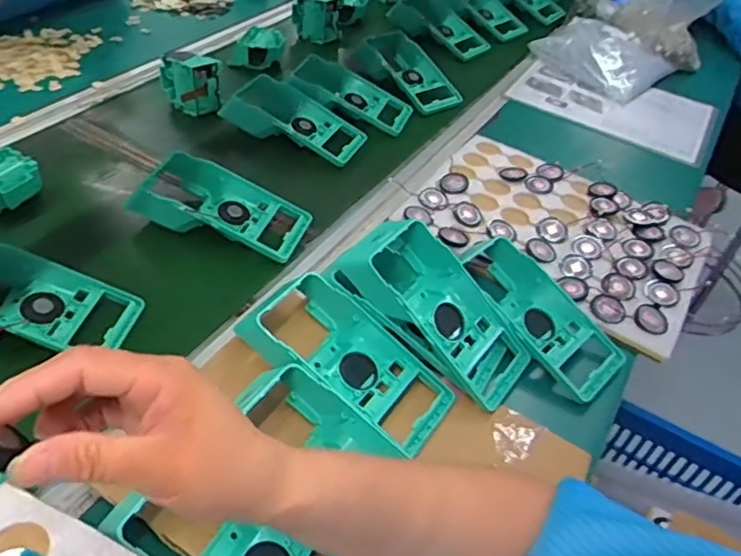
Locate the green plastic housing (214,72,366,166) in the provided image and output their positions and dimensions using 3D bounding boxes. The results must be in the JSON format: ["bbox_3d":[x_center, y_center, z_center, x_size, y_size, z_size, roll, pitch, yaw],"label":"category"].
[{"bbox_3d":[-0.099,-0.208,0.814,0.184,0.061,0.099,17,43,10],"label":"green plastic housing"}]

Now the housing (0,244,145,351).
[{"bbox_3d":[-0.299,0.018,0.538,0.166,0.050,0.087,8,42,0],"label":"housing"}]

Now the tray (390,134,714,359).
[{"bbox_3d":[0.218,-0.058,0.713,0.318,0.034,0.225,27,45,20],"label":"tray"}]

